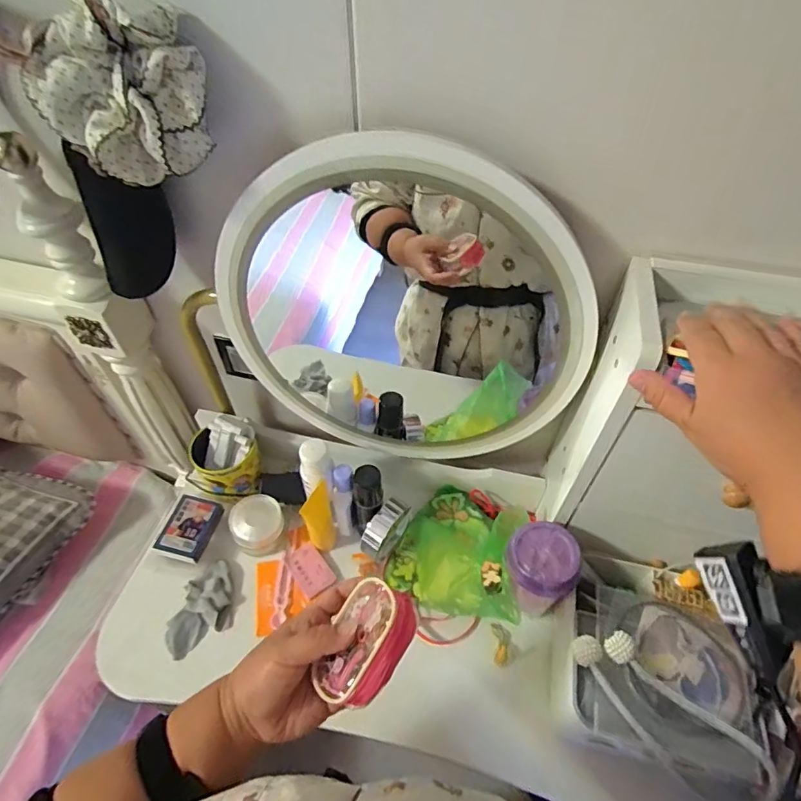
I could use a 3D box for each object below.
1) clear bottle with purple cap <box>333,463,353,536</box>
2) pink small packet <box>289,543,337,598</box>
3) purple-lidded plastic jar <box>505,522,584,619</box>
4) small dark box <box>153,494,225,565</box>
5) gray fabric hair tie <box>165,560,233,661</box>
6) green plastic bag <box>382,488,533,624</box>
[{"bbox_3d":[-0.075,0.134,0.657,0.031,0.126,0.042,-4,50,-3],"label":"clear bottle with purple cap"},{"bbox_3d":[-0.119,0.224,0.656,0.044,0.008,0.061,-31,75,-28],"label":"pink small packet"},{"bbox_3d":[0.159,0.210,0.589,0.075,0.146,0.069,0,50,0],"label":"purple-lidded plastic jar"},{"bbox_3d":[-0.283,0.169,0.665,0.062,0.029,0.083,11,51,9],"label":"small dark box"},{"bbox_3d":[-0.248,0.263,0.627,0.066,0.018,0.118,13,52,11],"label":"gray fabric hair tie"},{"bbox_3d":[0.077,0.172,0.624,0.162,0.131,0.173,16,52,13],"label":"green plastic bag"}]

